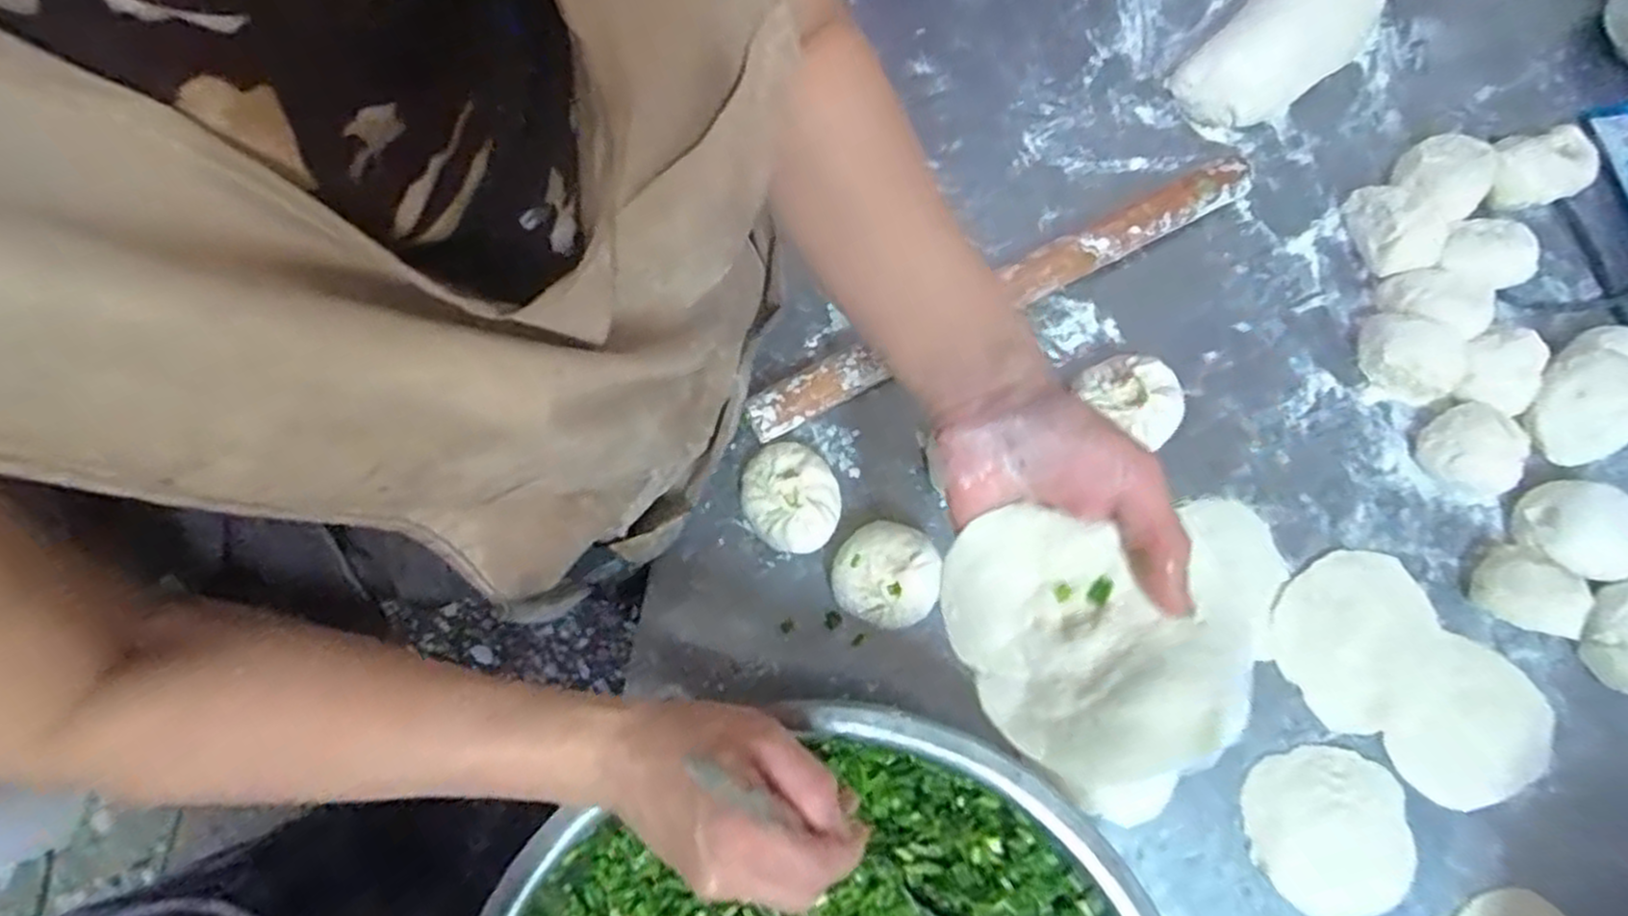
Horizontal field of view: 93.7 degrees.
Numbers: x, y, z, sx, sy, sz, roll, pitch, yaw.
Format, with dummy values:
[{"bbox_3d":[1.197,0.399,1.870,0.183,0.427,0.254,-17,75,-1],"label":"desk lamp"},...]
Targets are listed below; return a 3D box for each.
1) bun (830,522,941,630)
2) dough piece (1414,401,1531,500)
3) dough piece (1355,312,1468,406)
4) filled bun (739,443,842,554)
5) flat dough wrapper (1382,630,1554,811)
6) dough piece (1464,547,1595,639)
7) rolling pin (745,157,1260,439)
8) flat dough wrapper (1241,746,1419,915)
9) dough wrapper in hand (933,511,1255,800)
[{"bbox_3d":[0.049,0.080,0.516,0.069,0.042,0.065,0,80,1],"label":"bun"},{"bbox_3d":[0.456,-0.004,0.530,0.055,0.028,0.064,-14,80,-2],"label":"dough piece"},{"bbox_3d":[0.421,-0.070,0.543,0.060,0.034,0.053,26,81,5],"label":"dough piece"},{"bbox_3d":[-0.016,0.029,0.527,0.063,0.043,0.074,-26,80,-4],"label":"filled bun"},{"bbox_3d":[0.445,0.183,0.515,0.104,0.009,0.108,0,80,1],"label":"flat dough wrapper"},{"bbox_3d":[0.474,0.087,0.508,0.056,0.033,0.055,5,80,2],"label":"dough piece"},{"bbox_3d":[0.134,-0.117,0.555,0.400,0.039,0.034,-28,81,-4],"label":"rolling pin"},{"bbox_3d":[0.339,0.246,0.499,0.101,0.012,0.101,0,80,1],"label":"flat dough wrapper"},{"bbox_3d":[0.102,0.074,0.301,0.118,0.020,0.095,11,86,36],"label":"dough wrapper in hand"}]

